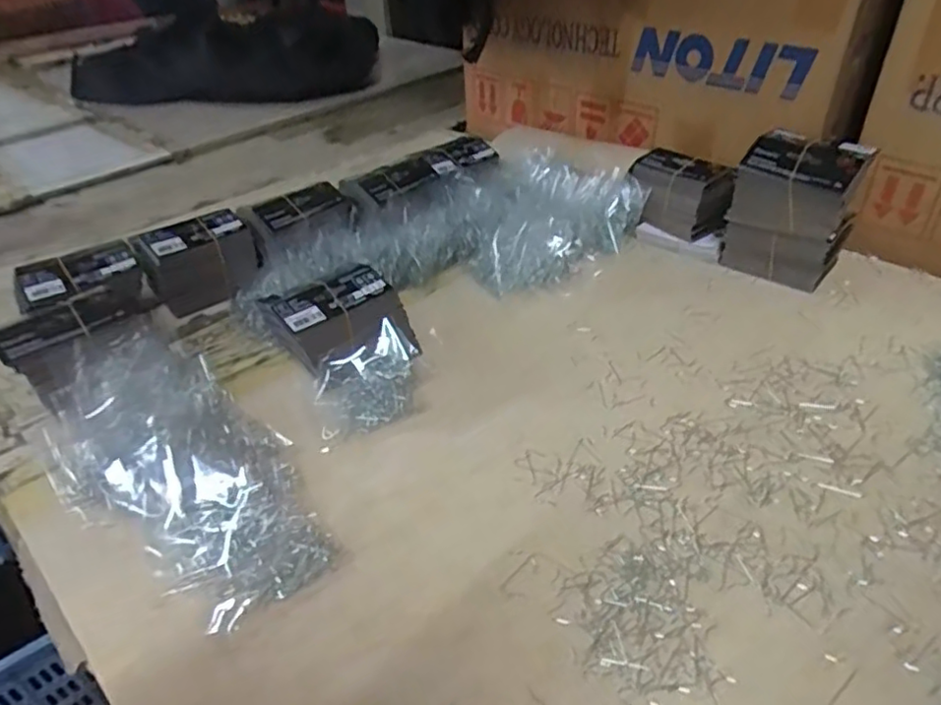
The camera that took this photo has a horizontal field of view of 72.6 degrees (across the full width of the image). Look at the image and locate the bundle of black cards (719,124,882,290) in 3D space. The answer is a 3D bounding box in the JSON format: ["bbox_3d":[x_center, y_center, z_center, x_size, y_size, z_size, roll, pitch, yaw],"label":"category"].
[{"bbox_3d":[0.326,-0.141,0.651,0.105,0.143,0.068,25,46,31],"label":"bundle of black cards"}]

